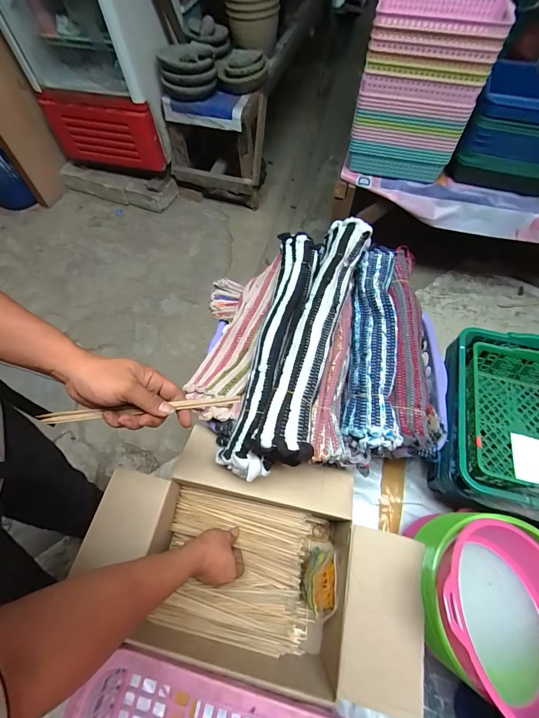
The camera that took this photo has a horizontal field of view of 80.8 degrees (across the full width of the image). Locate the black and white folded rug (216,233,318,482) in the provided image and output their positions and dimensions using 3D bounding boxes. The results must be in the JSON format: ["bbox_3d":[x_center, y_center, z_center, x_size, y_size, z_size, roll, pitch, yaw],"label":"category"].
[{"bbox_3d":[0.007,-0.028,0.536,0.076,0.095,0.423,12,63,7],"label":"black and white folded rug"}]

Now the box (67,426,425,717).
[{"bbox_3d":[-0.008,0.323,0.526,0.445,0.145,0.291,12,63,8],"label":"box"}]

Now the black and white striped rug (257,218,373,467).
[{"bbox_3d":[0.073,-0.051,0.490,0.076,0.070,0.404,16,64,9],"label":"black and white striped rug"}]

